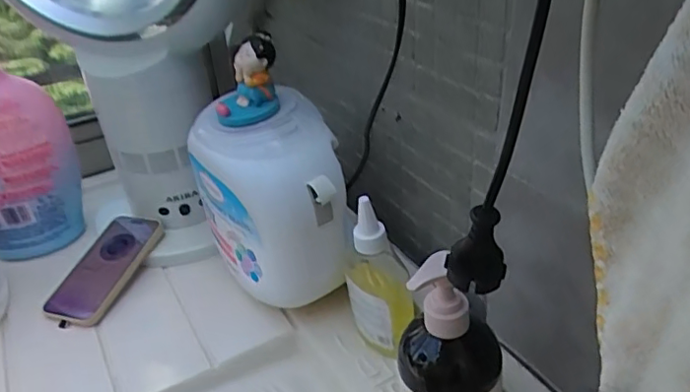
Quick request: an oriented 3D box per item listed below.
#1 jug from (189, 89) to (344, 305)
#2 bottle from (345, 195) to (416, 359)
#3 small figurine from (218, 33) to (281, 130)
[{"bbox_3d":[-0.081,0.004,0.597,0.145,0.197,0.133,-12,33,-9],"label":"jug"},{"bbox_3d":[0.030,0.079,0.544,0.064,0.149,0.049,-5,32,1],"label":"bottle"},{"bbox_3d":[-0.096,-0.110,0.552,0.066,0.068,0.053,-12,33,-9],"label":"small figurine"}]

